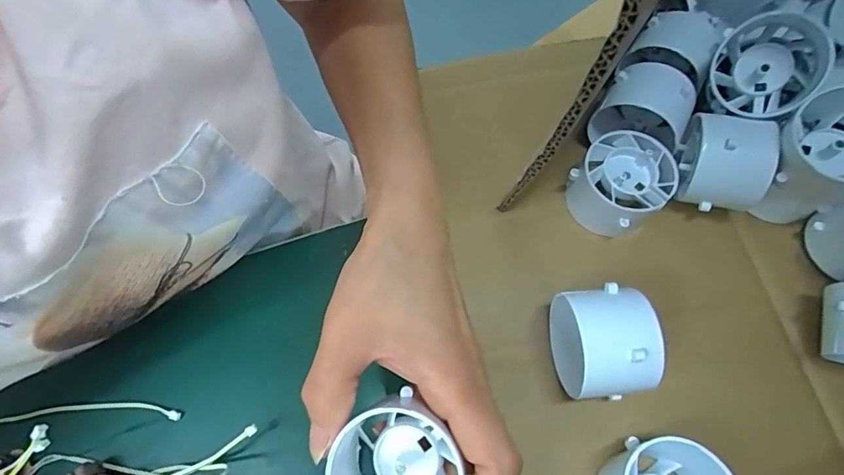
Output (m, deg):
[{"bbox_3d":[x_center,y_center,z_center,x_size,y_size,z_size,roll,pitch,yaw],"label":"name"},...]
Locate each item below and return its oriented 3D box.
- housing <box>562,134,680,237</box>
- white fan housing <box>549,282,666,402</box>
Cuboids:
[{"bbox_3d":[0.108,-0.026,0.262,0.051,0.037,0.045,-42,70,-16],"label":"housing"},{"bbox_3d":[0.084,0.052,0.227,0.041,0.053,0.046,-4,64,1],"label":"white fan housing"}]

